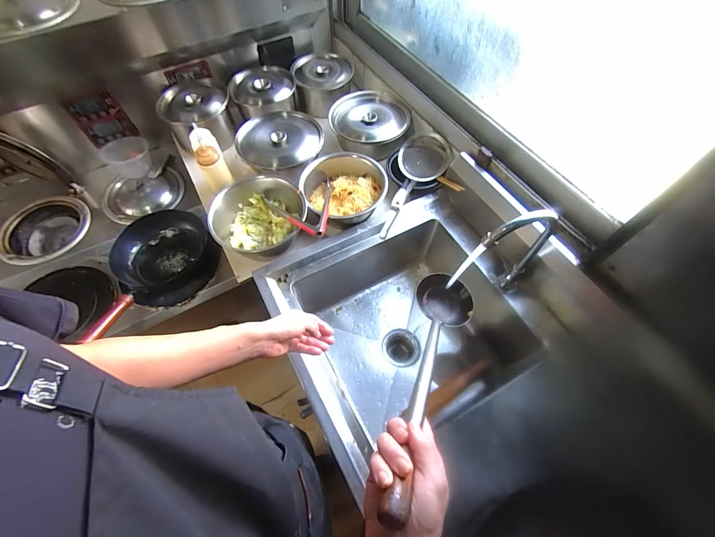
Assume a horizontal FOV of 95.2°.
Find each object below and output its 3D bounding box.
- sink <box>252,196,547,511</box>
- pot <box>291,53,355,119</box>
[{"bbox_3d":[0.113,0.153,0.898,0.580,0.289,0.496,-25,63,-13],"label":"sink"},{"bbox_3d":[-0.120,-0.630,1.150,0.201,0.143,0.219,0,60,0],"label":"pot"}]

